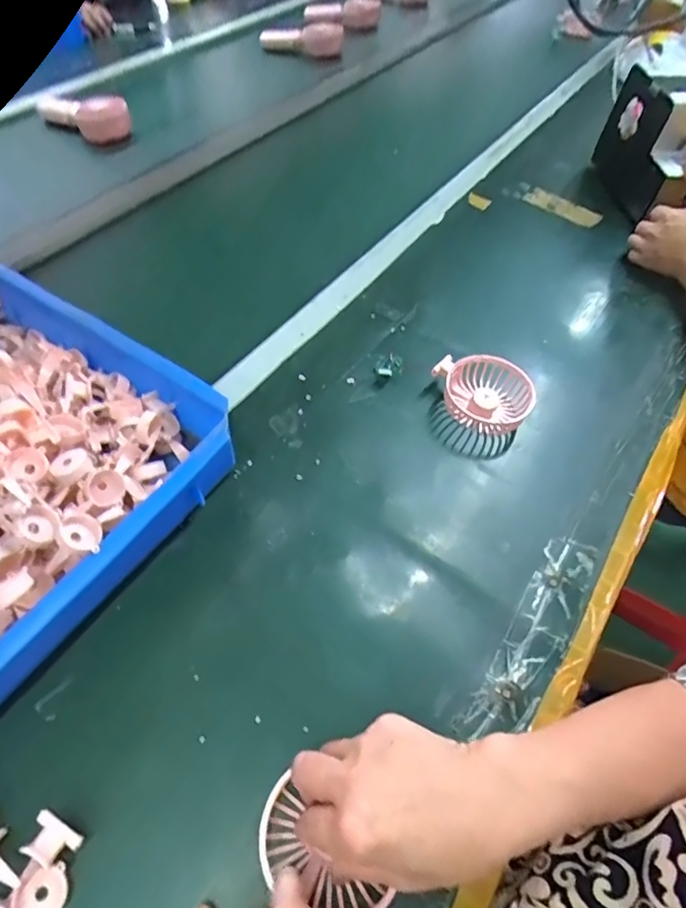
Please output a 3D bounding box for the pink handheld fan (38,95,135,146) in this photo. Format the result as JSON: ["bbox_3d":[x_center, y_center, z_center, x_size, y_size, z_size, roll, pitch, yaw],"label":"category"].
[{"bbox_3d":[-0.448,-0.572,0.909,0.168,0.072,0.061,17,56,9],"label":"pink handheld fan"}]

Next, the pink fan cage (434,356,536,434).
[{"bbox_3d":[0.147,-0.063,0.560,0.097,0.035,0.092,-3,55,-4],"label":"pink fan cage"}]

